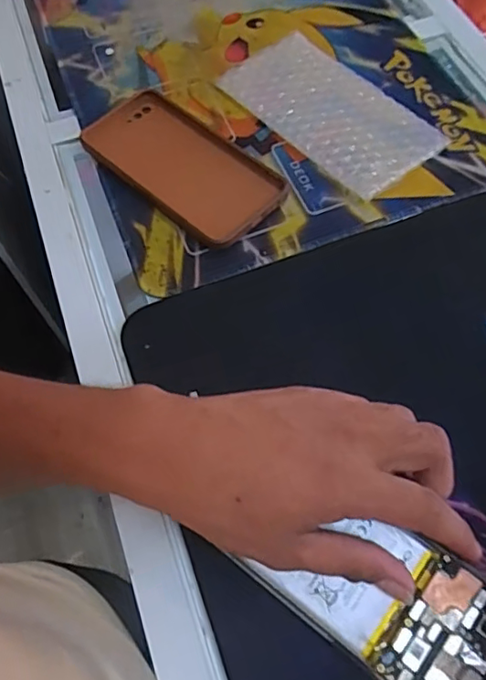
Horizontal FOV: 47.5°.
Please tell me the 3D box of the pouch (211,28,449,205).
[{"bbox_3d":[0.065,-0.182,0.435,0.092,0.014,0.165,-38,68,-14],"label":"pouch"}]

